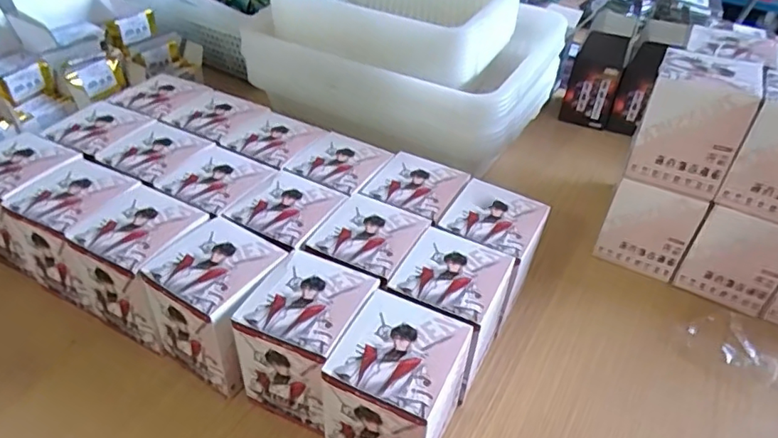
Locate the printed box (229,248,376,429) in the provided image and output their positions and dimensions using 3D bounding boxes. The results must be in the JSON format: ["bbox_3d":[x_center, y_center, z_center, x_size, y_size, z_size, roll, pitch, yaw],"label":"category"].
[{"bbox_3d":[-0.063,0.096,0.453,0.078,0.098,0.087,21,44,18],"label":"printed box"}]

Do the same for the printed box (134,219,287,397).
[{"bbox_3d":[-0.140,0.077,0.482,0.087,0.113,0.085,26,46,23],"label":"printed box"}]

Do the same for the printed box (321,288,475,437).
[{"bbox_3d":[0.007,0.133,0.428,0.081,0.114,0.088,20,44,17],"label":"printed box"}]

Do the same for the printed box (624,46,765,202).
[{"bbox_3d":[0.294,-0.098,0.554,0.093,0.106,0.086,21,44,18],"label":"printed box"}]

